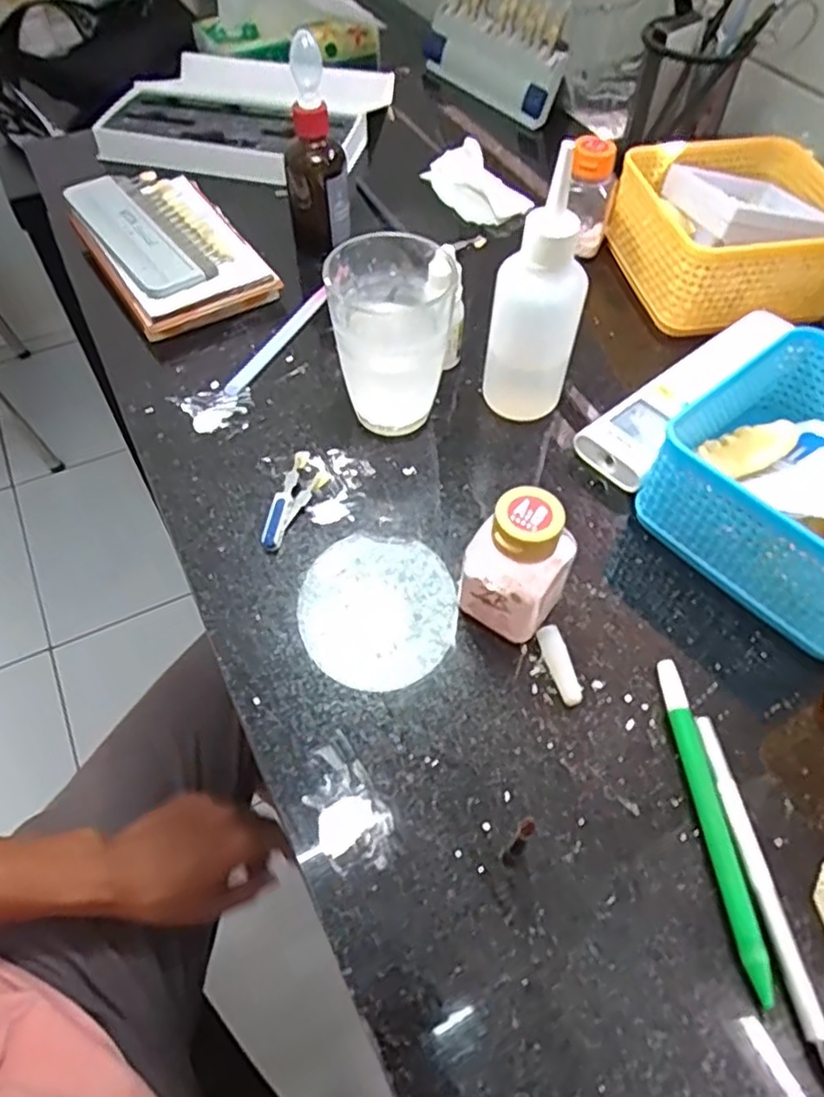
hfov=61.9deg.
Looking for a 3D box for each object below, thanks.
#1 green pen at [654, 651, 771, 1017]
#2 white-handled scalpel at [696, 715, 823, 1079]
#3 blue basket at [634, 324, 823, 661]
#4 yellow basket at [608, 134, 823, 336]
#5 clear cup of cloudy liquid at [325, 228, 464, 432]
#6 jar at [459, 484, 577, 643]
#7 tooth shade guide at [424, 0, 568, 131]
[{"bbox_3d":[0.122,0.108,0.280,0.011,0.009,0.130,-3,55,-2],"label":"green pen"},{"bbox_3d":[0.135,0.132,0.264,0.009,0.007,0.135,-5,55,-4],"label":"white-handled scalpel"},{"bbox_3d":[0.210,-0.032,0.345,0.142,0.059,0.139,-35,62,-22],"label":"blue basket"},{"bbox_3d":[0.219,-0.216,0.473,0.137,0.060,0.146,-6,56,-4],"label":"yellow basket"},{"bbox_3d":[-0.009,-0.118,0.386,0.066,0.094,0.069,2,55,1],"label":"clear cup of cloudy liquid"},{"bbox_3d":[0.047,0.009,0.311,0.039,0.073,0.038,30,60,19],"label":"jar"},{"bbox_3d":[0.079,-0.475,0.648,0.045,0.090,0.167,-33,61,-21],"label":"tooth shade guide"}]

